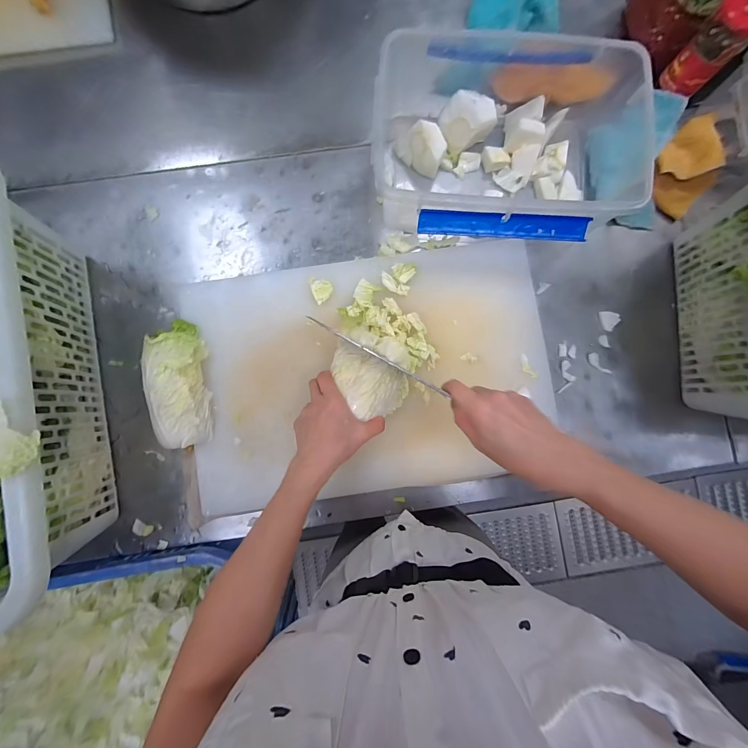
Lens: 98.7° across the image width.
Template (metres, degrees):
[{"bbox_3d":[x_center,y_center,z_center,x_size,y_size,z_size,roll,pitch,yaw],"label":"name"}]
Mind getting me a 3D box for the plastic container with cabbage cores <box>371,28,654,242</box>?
[{"bbox_3d":[0.194,-0.345,0.480,0.362,0.114,0.305,2,84,0],"label":"plastic container with cabbage cores"}]

